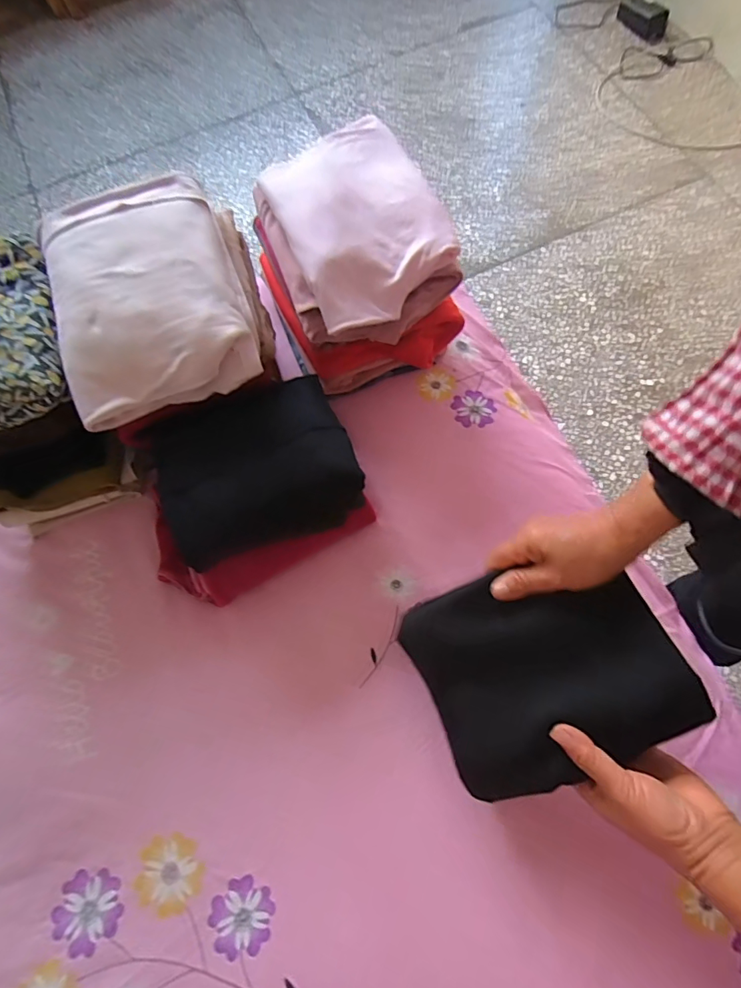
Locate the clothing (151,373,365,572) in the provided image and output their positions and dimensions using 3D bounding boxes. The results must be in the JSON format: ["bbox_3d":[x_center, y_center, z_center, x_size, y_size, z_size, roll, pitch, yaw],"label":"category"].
[{"bbox_3d":[-0.126,-0.042,0.502,0.197,0.056,0.188,-22,72,-5],"label":"clothing"}]

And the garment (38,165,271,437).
[{"bbox_3d":[-0.230,-0.211,0.491,0.187,0.071,0.241,-18,71,-4],"label":"garment"}]

